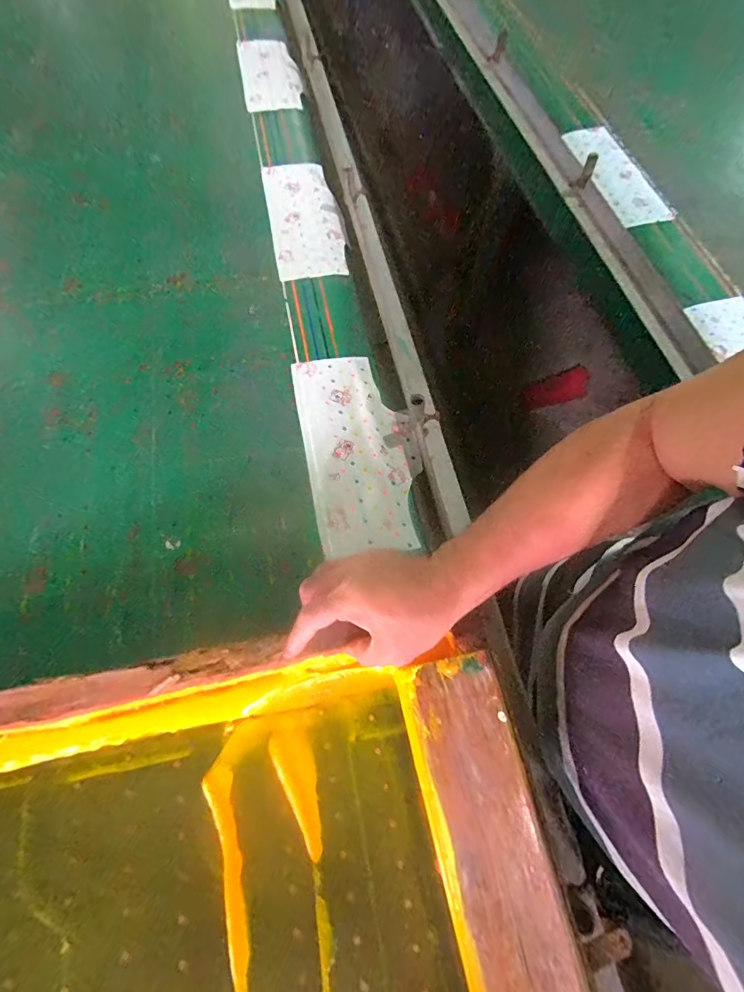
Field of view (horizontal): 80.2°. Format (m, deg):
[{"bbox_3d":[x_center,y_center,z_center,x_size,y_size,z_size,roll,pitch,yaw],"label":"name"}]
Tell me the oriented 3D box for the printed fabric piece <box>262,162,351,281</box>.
[{"bbox_3d":[-0.124,-0.526,0.827,0.128,0.010,0.319,-10,64,-5],"label":"printed fabric piece"}]

